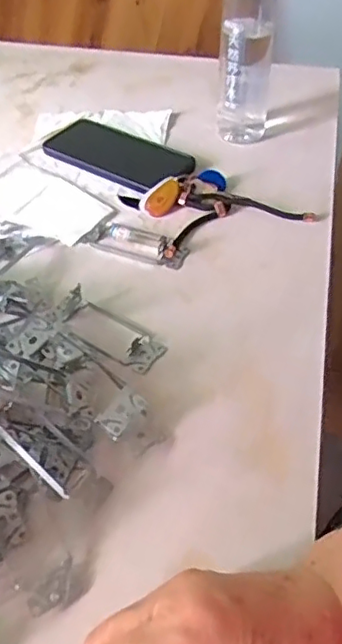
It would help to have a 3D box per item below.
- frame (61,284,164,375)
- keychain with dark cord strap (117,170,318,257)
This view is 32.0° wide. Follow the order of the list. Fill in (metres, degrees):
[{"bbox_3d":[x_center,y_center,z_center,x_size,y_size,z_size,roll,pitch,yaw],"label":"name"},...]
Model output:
[{"bbox_3d":[-0.052,0.005,0.481,0.096,0.018,0.044,25,52,23],"label":"frame"},{"bbox_3d":[0.046,-0.121,0.597,0.159,0.019,0.110,-16,48,-15],"label":"keychain with dark cord strap"}]

